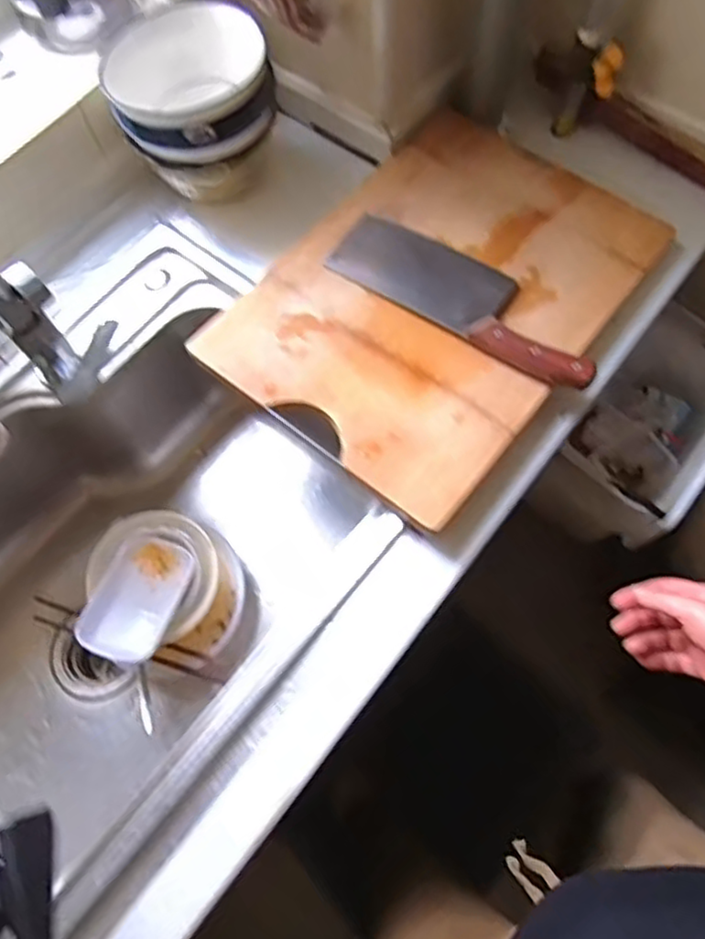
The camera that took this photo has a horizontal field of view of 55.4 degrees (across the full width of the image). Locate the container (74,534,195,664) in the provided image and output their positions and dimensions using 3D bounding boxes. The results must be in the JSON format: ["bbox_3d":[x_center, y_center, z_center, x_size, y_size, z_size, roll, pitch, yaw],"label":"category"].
[{"bbox_3d":[-0.240,0.139,0.742,0.090,0.030,0.135,15,71,8],"label":"container"}]

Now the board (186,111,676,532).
[{"bbox_3d":[0.098,-0.196,0.715,0.316,0.035,0.456,37,75,15],"label":"board"}]

